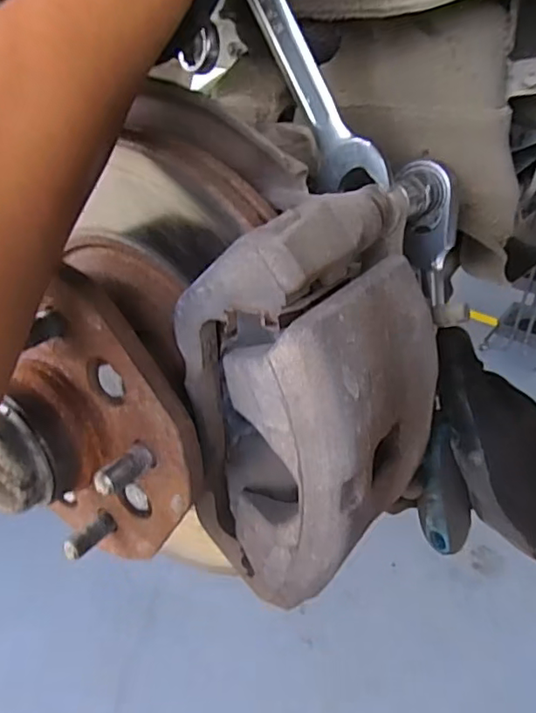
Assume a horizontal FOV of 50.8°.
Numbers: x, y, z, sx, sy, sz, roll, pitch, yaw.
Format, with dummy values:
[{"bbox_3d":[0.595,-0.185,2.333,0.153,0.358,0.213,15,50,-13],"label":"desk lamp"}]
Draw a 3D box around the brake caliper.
[{"bbox_3d":[0.025,0.011,0.255,0.092,0.149,0.115,27,38,32],"label":"brake caliper"}]

